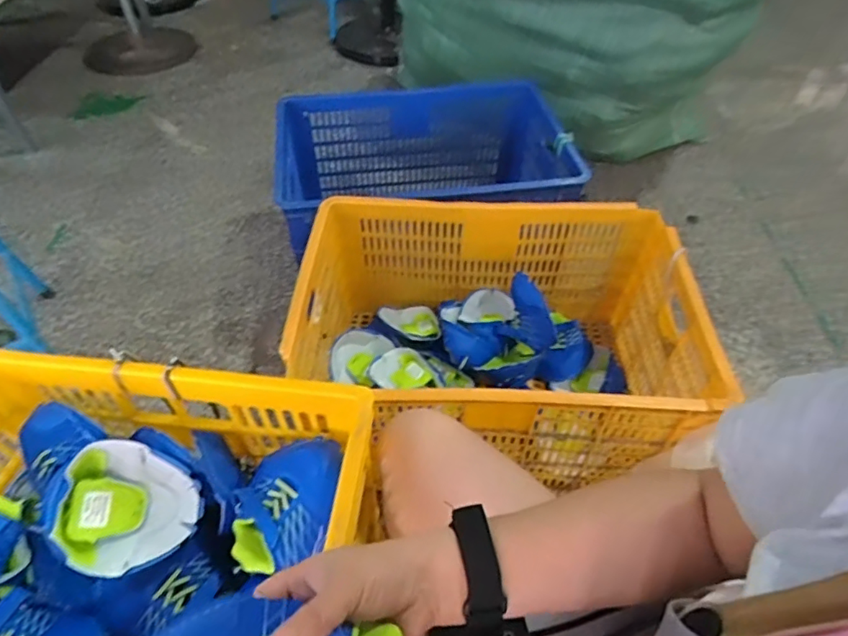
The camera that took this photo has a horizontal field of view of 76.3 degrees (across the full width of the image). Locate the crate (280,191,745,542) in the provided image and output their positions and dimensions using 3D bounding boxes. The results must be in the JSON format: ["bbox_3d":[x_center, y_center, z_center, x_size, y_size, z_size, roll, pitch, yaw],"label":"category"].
[{"bbox_3d":[0.113,0.038,0.919,0.609,0.289,0.398,2,49,1],"label":"crate"}]

